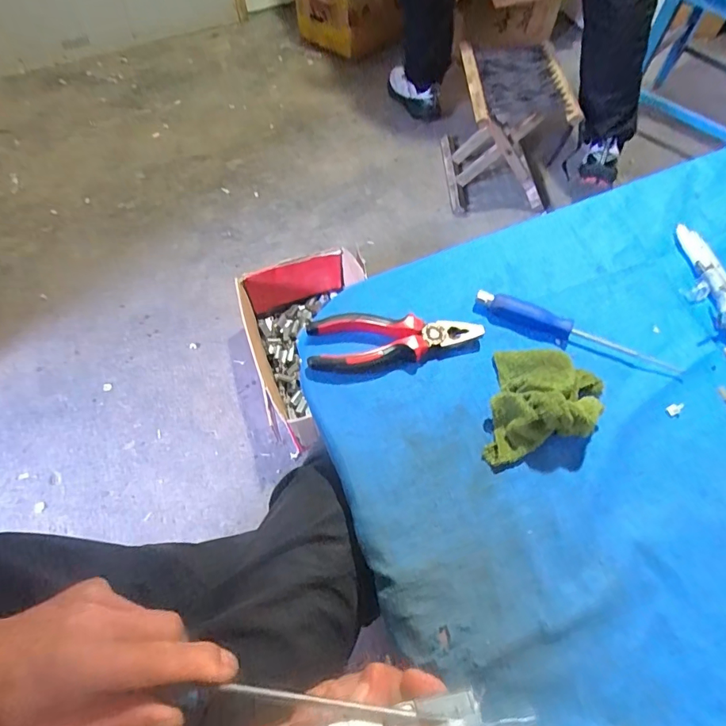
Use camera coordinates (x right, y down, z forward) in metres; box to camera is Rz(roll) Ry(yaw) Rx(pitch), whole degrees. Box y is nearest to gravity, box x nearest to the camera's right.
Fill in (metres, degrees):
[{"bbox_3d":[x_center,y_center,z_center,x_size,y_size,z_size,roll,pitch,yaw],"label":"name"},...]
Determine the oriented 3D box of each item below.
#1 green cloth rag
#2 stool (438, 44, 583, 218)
[{"bbox_3d":[0.153,0.034,0.386,0.088,0.047,0.102,12,62,7],"label":"green cloth rag"},{"bbox_3d":[0.411,-0.671,1.362,0.294,0.318,0.306,-4,61,-1],"label":"stool"}]

